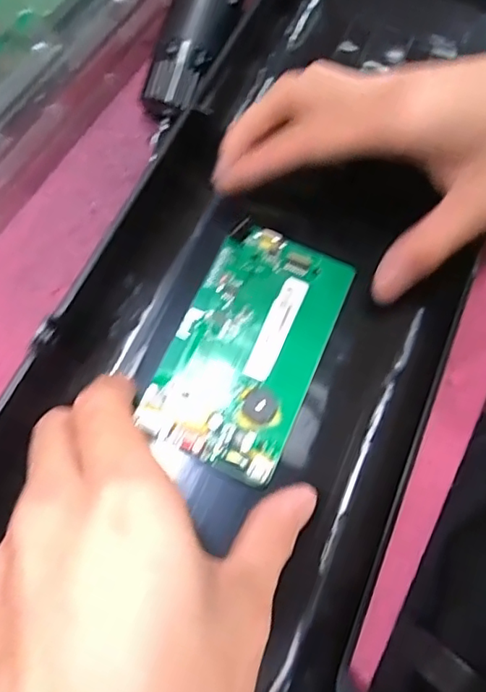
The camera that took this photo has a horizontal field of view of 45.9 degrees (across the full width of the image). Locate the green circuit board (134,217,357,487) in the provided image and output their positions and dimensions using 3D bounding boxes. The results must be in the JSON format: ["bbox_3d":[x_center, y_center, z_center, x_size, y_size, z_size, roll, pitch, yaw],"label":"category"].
[{"bbox_3d":[0.003,-0.002,0.245,0.060,0.010,0.108,22,68,9],"label":"green circuit board"}]

